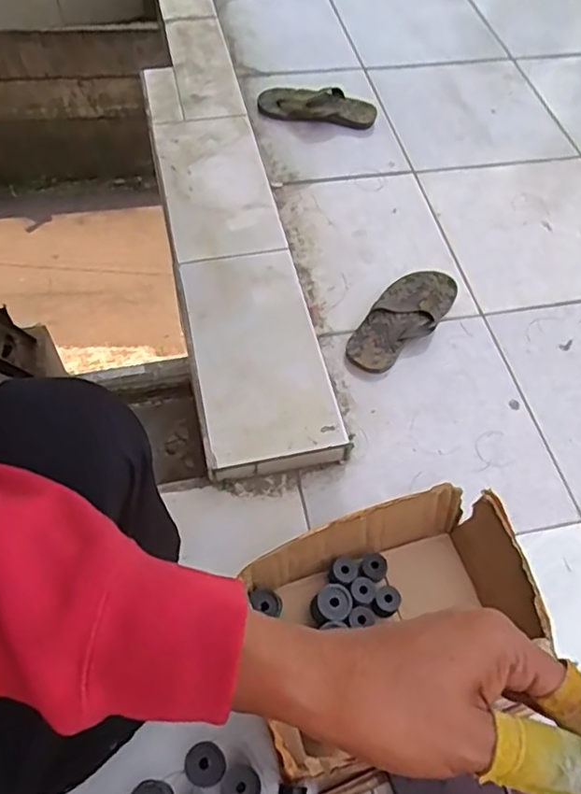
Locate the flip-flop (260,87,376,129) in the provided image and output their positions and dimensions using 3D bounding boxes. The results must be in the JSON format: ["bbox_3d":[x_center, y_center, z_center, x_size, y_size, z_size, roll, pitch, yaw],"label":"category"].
[{"bbox_3d":[0.061,-0.660,1.410,0.269,0.039,0.105,4,58,-2],"label":"flip-flop"}]

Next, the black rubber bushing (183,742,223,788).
[{"bbox_3d":[-0.097,0.418,0.699,0.043,0.044,0.043,2,58,-3],"label":"black rubber bushing"}]

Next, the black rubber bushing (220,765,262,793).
[{"bbox_3d":[-0.055,0.441,0.691,0.043,0.042,0.042,2,58,-3],"label":"black rubber bushing"}]

